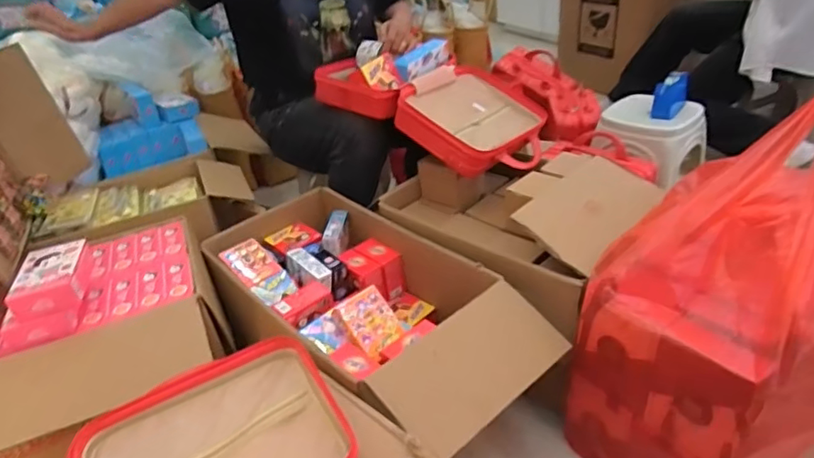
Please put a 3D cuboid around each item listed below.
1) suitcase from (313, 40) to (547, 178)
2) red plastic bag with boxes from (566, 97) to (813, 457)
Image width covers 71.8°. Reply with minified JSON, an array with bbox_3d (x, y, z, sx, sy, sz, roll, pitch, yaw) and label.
[{"bbox_3d":[0.065,-0.297,1.309,0.482,0.190,0.320,16,37,33],"label":"suitcase"},{"bbox_3d":[0.572,0.120,0.872,0.507,0.568,0.315,-20,33,-22],"label":"red plastic bag with boxes"}]

